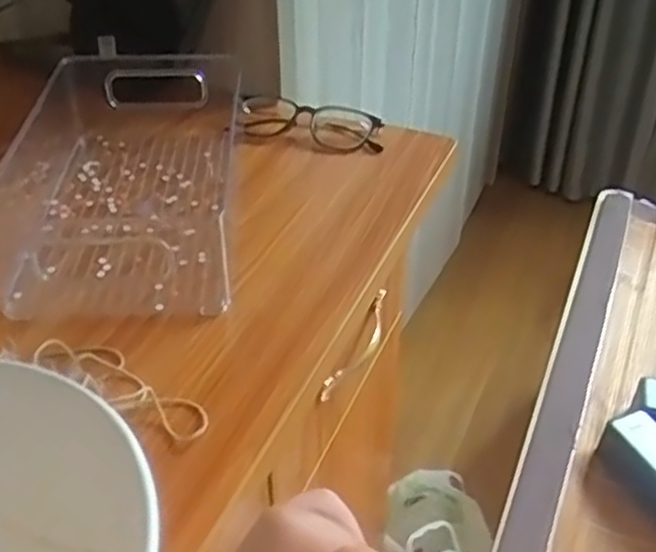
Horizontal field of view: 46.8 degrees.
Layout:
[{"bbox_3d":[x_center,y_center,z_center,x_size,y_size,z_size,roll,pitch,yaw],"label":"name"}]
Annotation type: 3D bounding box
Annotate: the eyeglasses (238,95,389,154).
[{"bbox_3d":[-0.017,-0.139,0.692,0.138,0.022,0.055,11,39,14],"label":"eyeglasses"}]

